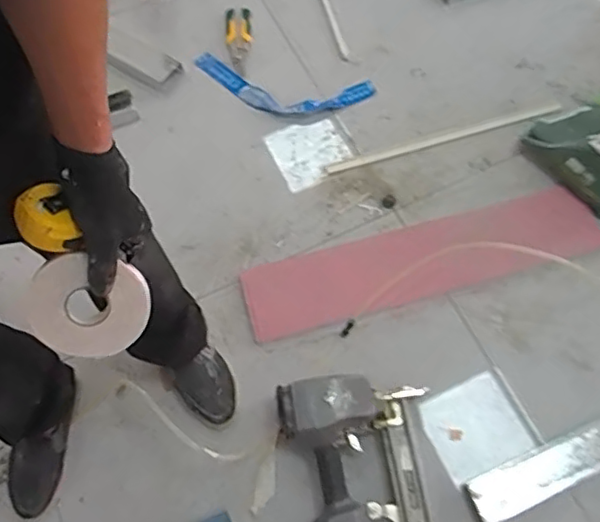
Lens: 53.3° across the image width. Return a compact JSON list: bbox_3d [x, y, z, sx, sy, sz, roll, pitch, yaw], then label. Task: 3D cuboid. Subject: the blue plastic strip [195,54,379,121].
[{"bbox_3d":[-0.049,-0.373,1.328,0.403,0.023,0.122,14,67,9],"label":"blue plastic strip"}]

